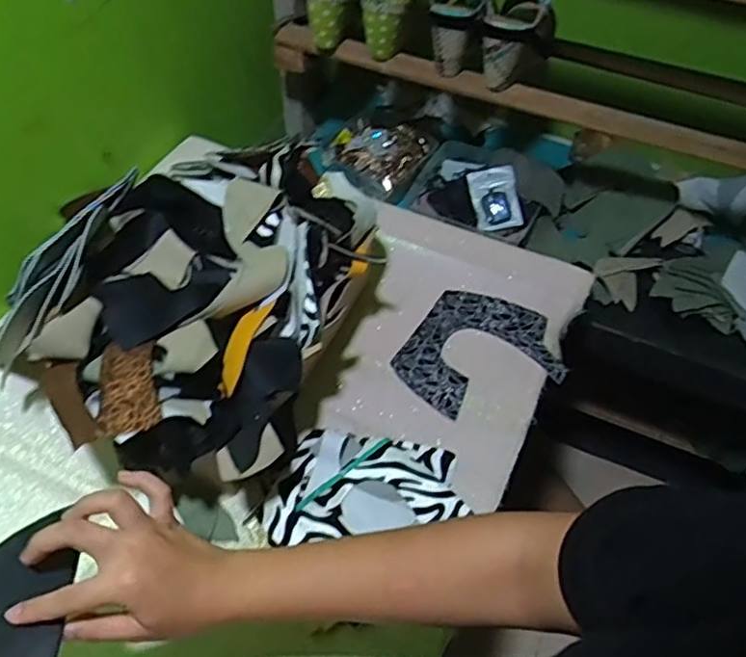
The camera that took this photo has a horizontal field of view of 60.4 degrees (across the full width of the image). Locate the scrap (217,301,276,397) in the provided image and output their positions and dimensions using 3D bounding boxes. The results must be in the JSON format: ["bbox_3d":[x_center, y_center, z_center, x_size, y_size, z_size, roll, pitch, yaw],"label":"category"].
[{"bbox_3d":[-0.124,0.017,0.605,0.039,0.011,0.096,-3,61,41],"label":"scrap"}]

